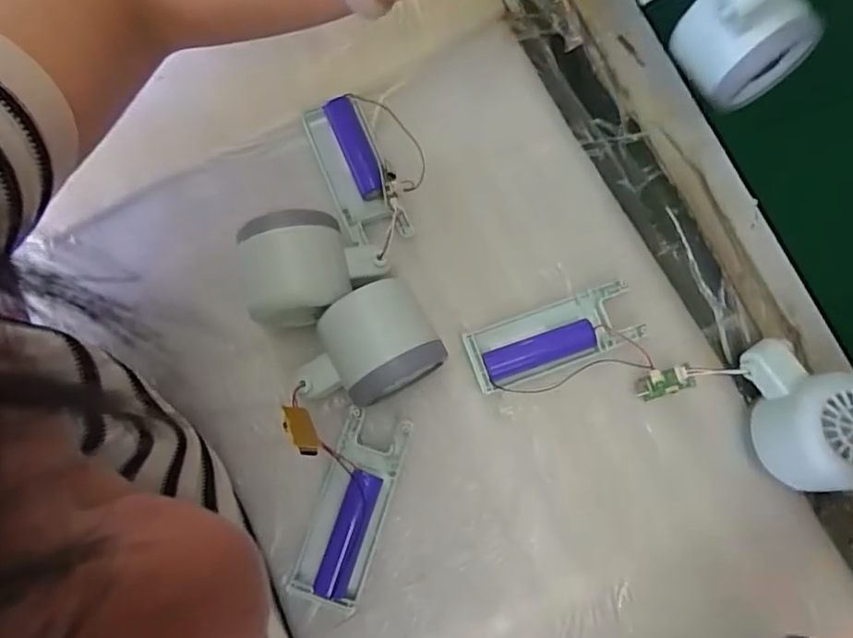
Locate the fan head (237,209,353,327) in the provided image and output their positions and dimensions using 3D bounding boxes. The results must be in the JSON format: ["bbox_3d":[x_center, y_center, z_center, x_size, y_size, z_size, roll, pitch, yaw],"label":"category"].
[{"bbox_3d":[-0.074,-0.027,0.330,0.059,0.054,0.054,-10,79,-2],"label":"fan head"}]

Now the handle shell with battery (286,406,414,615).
[{"bbox_3d":[-0.043,0.103,0.318,0.040,0.018,0.102,17,79,4],"label":"handle shell with battery"}]

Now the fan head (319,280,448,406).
[{"bbox_3d":[-0.026,0.013,0.320,0.055,0.048,0.054,-28,80,-5],"label":"fan head"}]

